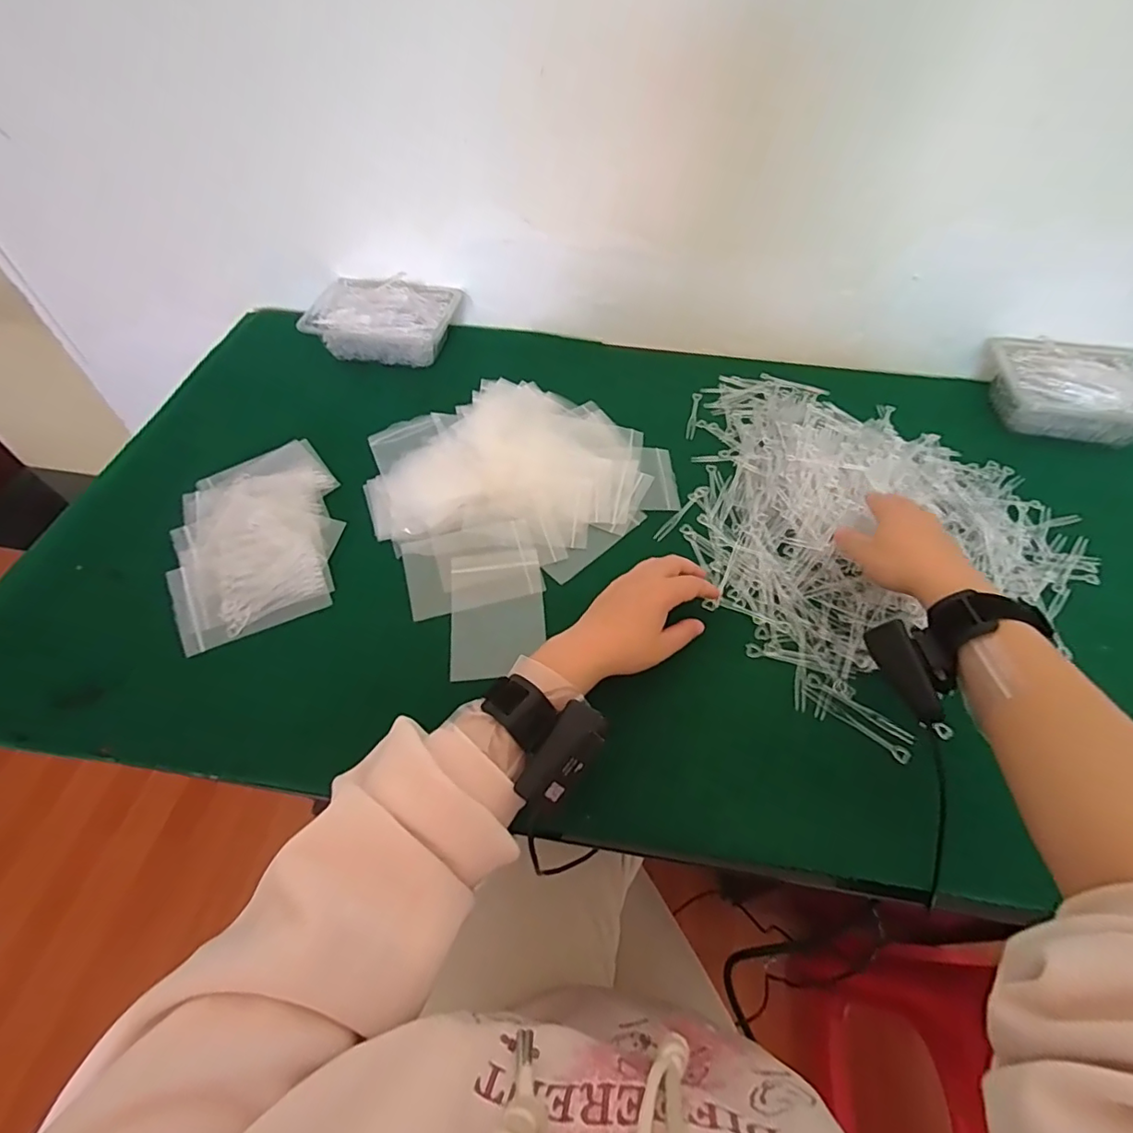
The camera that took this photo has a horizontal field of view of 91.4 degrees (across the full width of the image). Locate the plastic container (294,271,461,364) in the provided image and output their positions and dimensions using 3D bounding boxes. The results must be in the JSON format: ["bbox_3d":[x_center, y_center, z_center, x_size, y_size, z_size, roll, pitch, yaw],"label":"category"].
[{"bbox_3d":[-0.234,-0.318,0.723,0.175,0.058,0.118,9,54,4],"label":"plastic container"}]

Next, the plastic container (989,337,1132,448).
[{"bbox_3d":[0.588,-0.200,0.641,0.173,0.071,0.129,9,54,4],"label":"plastic container"}]

